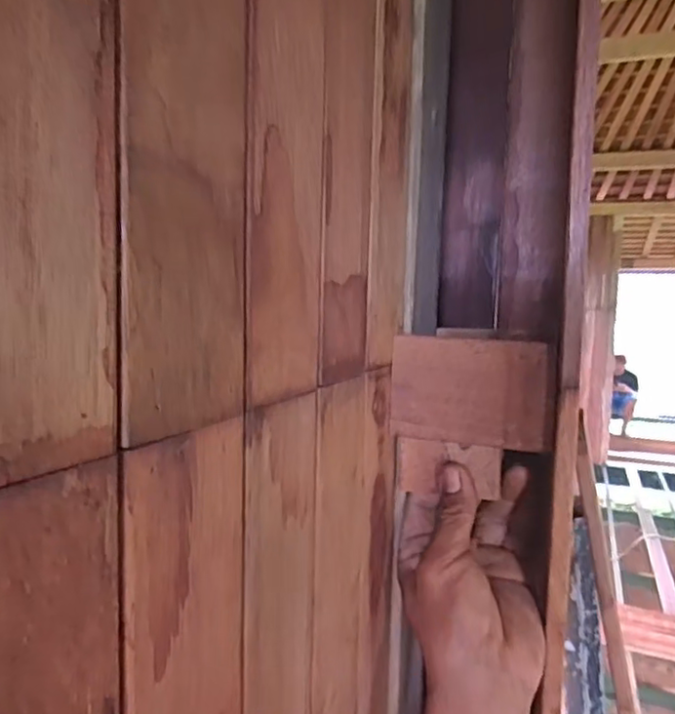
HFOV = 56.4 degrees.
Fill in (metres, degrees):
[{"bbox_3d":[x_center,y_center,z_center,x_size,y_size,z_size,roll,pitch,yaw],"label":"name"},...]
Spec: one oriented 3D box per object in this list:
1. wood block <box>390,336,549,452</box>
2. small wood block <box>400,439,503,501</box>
[{"bbox_3d":[0.079,0.021,0.385,0.093,0.064,0.011,4,6,23],"label":"wood block"},{"bbox_3d":[0.071,0.071,0.404,0.066,0.036,0.008,-2,4,20],"label":"small wood block"}]

